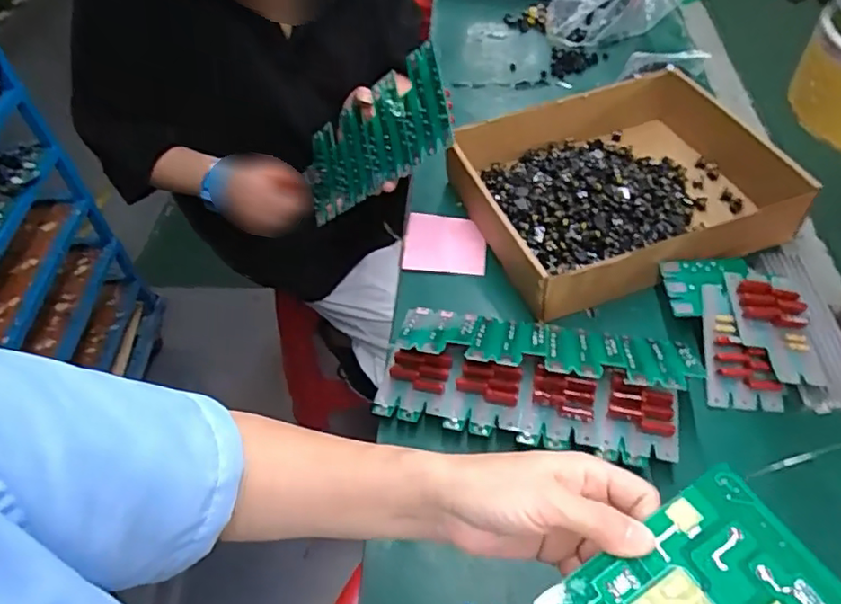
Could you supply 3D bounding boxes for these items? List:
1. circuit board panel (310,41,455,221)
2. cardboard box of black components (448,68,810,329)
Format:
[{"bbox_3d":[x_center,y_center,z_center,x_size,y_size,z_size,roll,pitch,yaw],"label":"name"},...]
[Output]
[{"bbox_3d":[-0.054,-0.172,0.655,0.018,0.231,0.103,-4,79,-42],"label":"circuit board panel"},{"bbox_3d":[0.212,-0.126,0.657,0.319,0.066,0.253,-17,51,-8],"label":"cardboard box of black components"}]

